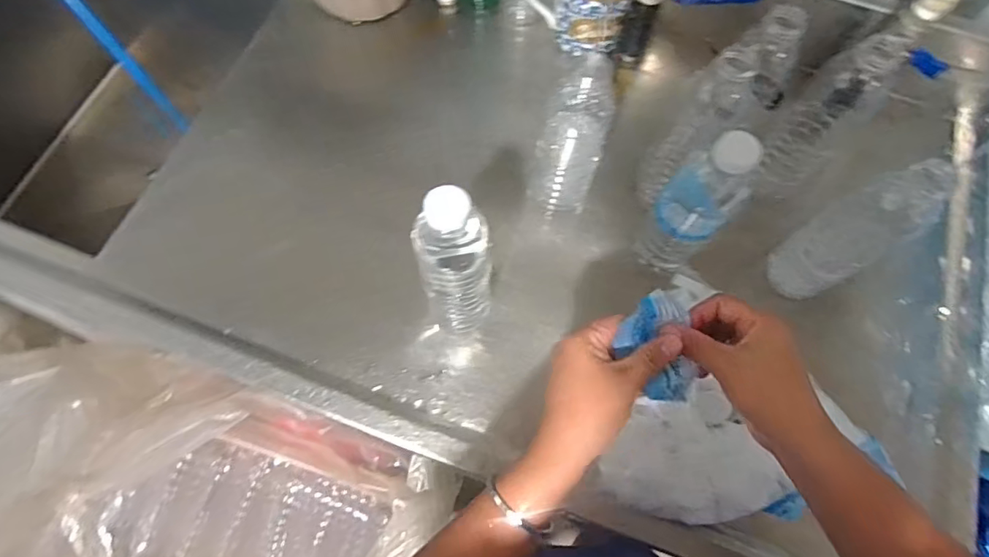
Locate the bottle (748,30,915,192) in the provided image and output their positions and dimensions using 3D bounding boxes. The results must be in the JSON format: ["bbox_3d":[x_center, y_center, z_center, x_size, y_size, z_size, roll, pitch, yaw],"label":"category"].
[{"bbox_3d":[0.319,-0.153,0.525,0.056,0.179,0.059,-43,76,-16],"label":"bottle"}]

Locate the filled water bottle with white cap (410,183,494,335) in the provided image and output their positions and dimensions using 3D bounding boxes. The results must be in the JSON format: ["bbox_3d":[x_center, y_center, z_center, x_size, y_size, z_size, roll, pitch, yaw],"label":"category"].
[{"bbox_3d":[-0.027,-0.010,0.468,0.052,0.218,0.057,1,69,-2],"label":"filled water bottle with white cap"}]

